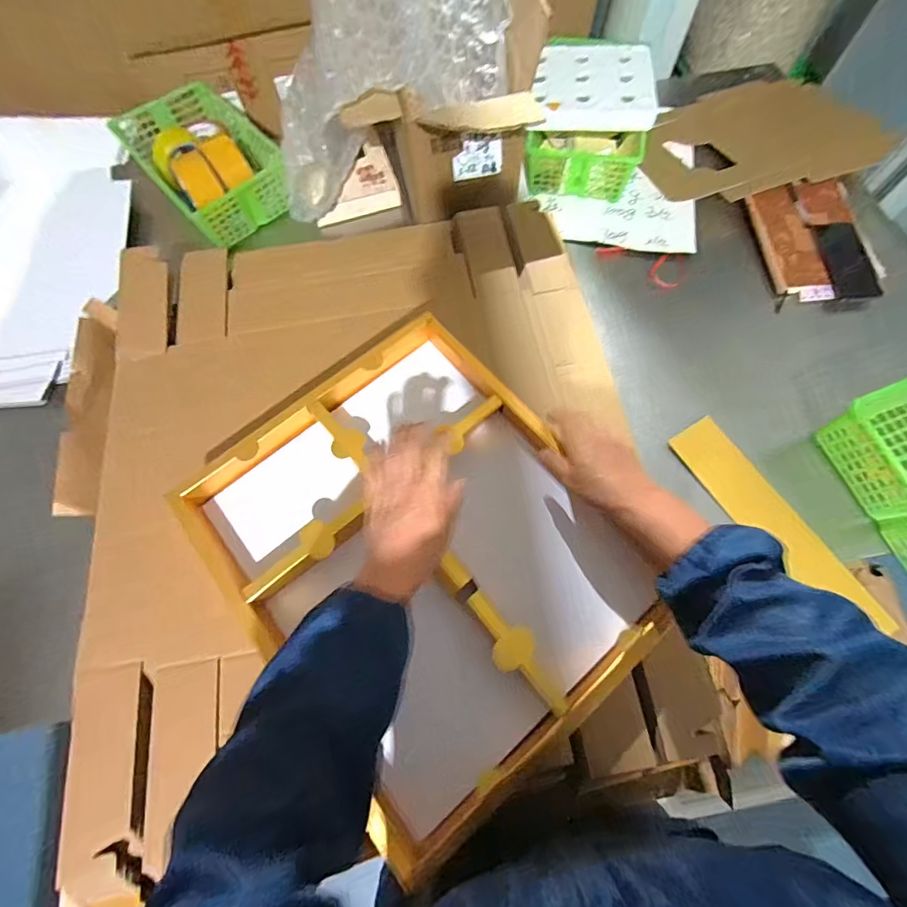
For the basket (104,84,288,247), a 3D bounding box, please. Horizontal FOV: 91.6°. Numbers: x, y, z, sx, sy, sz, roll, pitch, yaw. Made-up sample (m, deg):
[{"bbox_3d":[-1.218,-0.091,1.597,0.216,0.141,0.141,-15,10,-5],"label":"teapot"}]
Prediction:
[{"bbox_3d":[-0.479,-0.578,0.856,0.224,0.102,0.348,-35,73,-11],"label":"basket"}]

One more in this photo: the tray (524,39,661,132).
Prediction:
[{"bbox_3d":[0.249,-0.678,0.810,0.226,0.032,0.193,4,70,3],"label":"tray"}]

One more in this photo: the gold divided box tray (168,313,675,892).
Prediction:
[{"bbox_3d":[-0.033,0.096,0.494,0.373,0.058,0.444,-38,74,-12],"label":"gold divided box tray"}]

